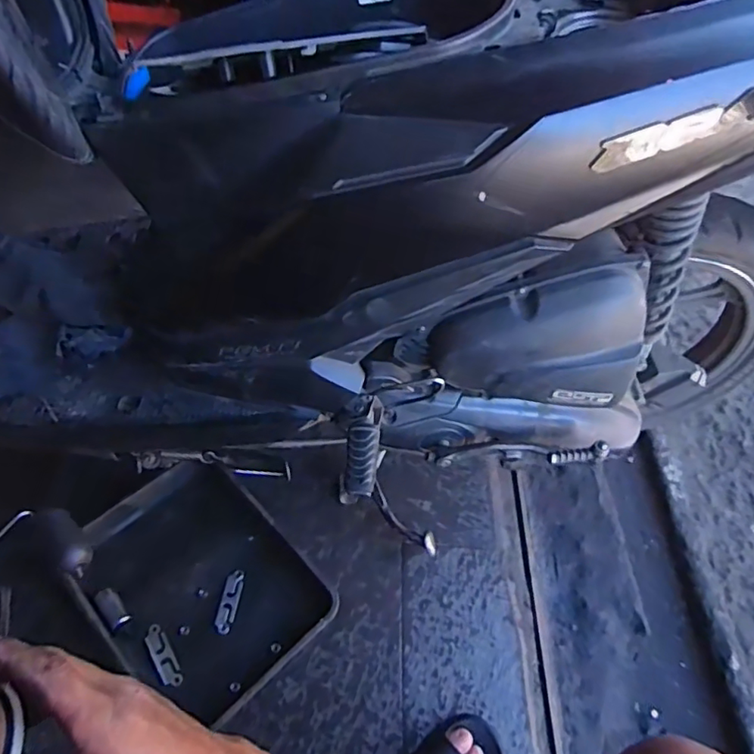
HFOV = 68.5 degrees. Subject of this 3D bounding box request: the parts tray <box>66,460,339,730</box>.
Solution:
[{"bbox_3d":[-0.266,0.302,0.823,0.259,0.050,0.348,-36,63,-28],"label":"parts tray"}]

